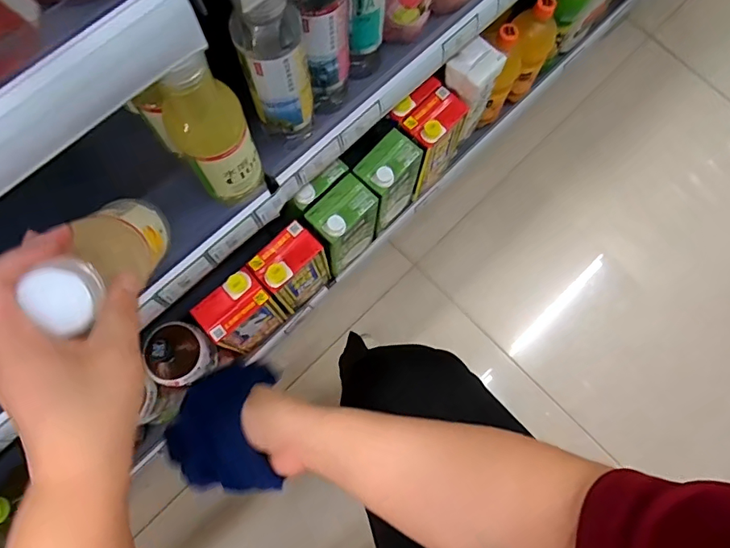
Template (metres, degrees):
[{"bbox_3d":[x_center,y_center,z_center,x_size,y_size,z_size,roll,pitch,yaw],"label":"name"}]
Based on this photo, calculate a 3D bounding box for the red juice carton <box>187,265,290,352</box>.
[{"bbox_3d":[-0.177,0.064,0.715,0.095,0.193,0.062,-44,81,-12],"label":"red juice carton"}]

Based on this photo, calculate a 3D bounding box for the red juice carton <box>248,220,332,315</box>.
[{"bbox_3d":[-0.108,-0.001,0.728,0.063,0.179,0.098,42,78,8],"label":"red juice carton"}]

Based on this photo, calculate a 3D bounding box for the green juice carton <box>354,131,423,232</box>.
[{"bbox_3d":[0.032,-0.140,0.768,0.058,0.195,0.094,42,78,8],"label":"green juice carton"}]

